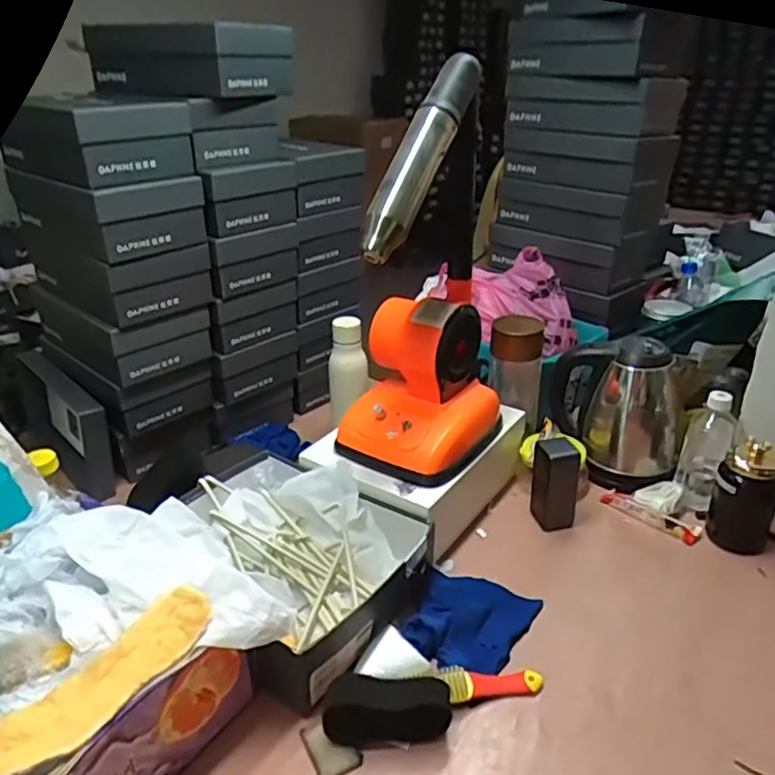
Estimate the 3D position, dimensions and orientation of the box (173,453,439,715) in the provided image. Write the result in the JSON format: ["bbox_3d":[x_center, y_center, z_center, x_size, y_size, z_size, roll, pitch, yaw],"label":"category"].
[{"bbox_3d":[-0.132,0.215,0.830,0.328,0.114,0.254,21,35,35],"label":"box"}]

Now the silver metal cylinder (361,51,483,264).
[{"bbox_3d":[0.033,-0.273,0.740,0.051,0.275,0.062,20,-9,34],"label":"silver metal cylinder"}]

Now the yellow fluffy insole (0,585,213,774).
[{"bbox_3d":[-0.244,0.256,0.563,0.068,0.032,0.201,22,36,37],"label":"yellow fluffy insole"}]

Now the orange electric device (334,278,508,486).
[{"bbox_3d":[0.048,-0.015,0.910,0.169,0.202,0.211,18,33,31],"label":"orange electric device"}]

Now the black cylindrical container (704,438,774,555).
[{"bbox_3d":[0.496,0.141,0.884,0.077,0.155,0.078,14,31,26],"label":"black cylindrical container"}]

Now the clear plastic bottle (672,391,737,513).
[{"bbox_3d":[0.473,0.083,0.943,0.068,0.154,0.068,14,31,26],"label":"clear plastic bottle"}]

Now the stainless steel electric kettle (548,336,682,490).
[{"bbox_3d":[0.371,0.029,1.028,0.199,0.218,0.135,20,35,34],"label":"stainless steel electric kettle"}]

